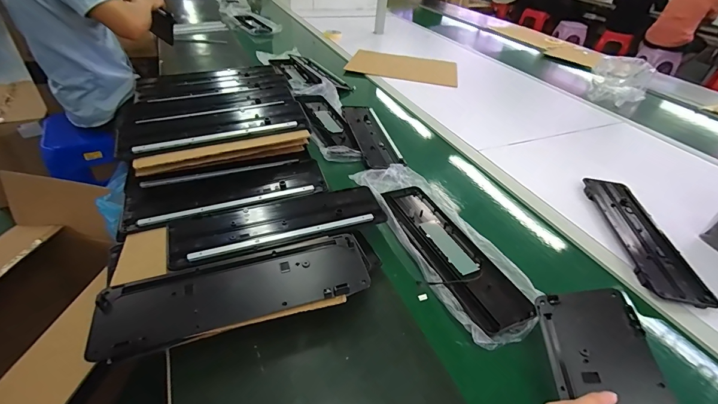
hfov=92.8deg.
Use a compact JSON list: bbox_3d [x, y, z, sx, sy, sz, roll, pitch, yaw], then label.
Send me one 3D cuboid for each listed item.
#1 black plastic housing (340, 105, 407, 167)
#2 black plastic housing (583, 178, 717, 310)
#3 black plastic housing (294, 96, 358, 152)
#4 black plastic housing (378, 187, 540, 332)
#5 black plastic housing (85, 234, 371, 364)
[{"bbox_3d":[0.030,-0.191,0.955,0.098,0.017,0.360,-6,40,-14],"label":"black plastic housing"},{"bbox_3d":[0.574,0.063,0.708,0.102,0.021,0.348,8,39,3],"label":"black plastic housing"},{"bbox_3d":[-0.094,-0.239,1.007,0.105,0.031,0.359,-9,41,-18],"label":"black plastic housing"},{"bbox_3d":[0.162,0.082,0.645,0.116,0.015,0.355,-13,42,-22],"label":"black plastic housing"},{"bbox_3d":[-0.166,0.122,0.476,0.355,0.029,0.102,-8,41,-17],"label":"black plastic housing"}]

